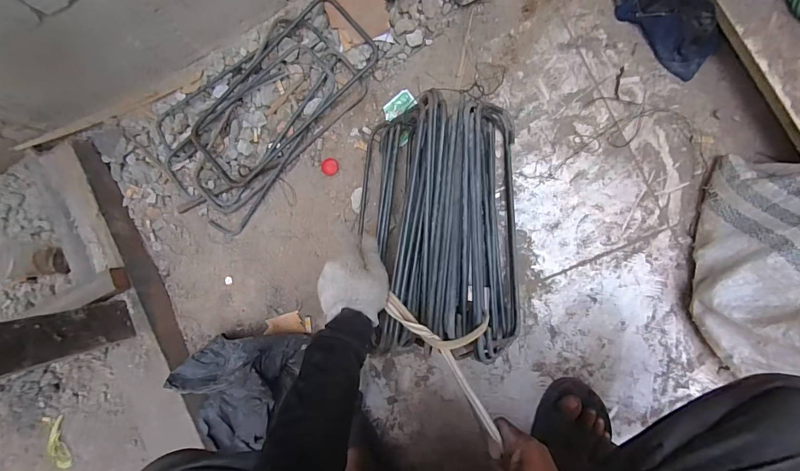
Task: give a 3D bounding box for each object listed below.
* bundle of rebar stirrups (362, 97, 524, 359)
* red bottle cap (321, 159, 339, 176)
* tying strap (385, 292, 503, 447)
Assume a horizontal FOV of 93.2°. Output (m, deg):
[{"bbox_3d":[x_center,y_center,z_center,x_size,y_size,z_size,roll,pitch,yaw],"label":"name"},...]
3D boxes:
[{"bbox_3d":[0.058,-0.012,0.569,0.247,0.150,0.354,-6,89,9],"label":"bundle of rebar stirrups"},{"bbox_3d":[-0.124,-0.122,0.673,0.030,0.008,0.031,0,90,9],"label":"red bottle cap"},{"bbox_3d":[0.075,0.130,0.472,0.083,0.065,0.193,-48,64,6],"label":"tying strap"}]

